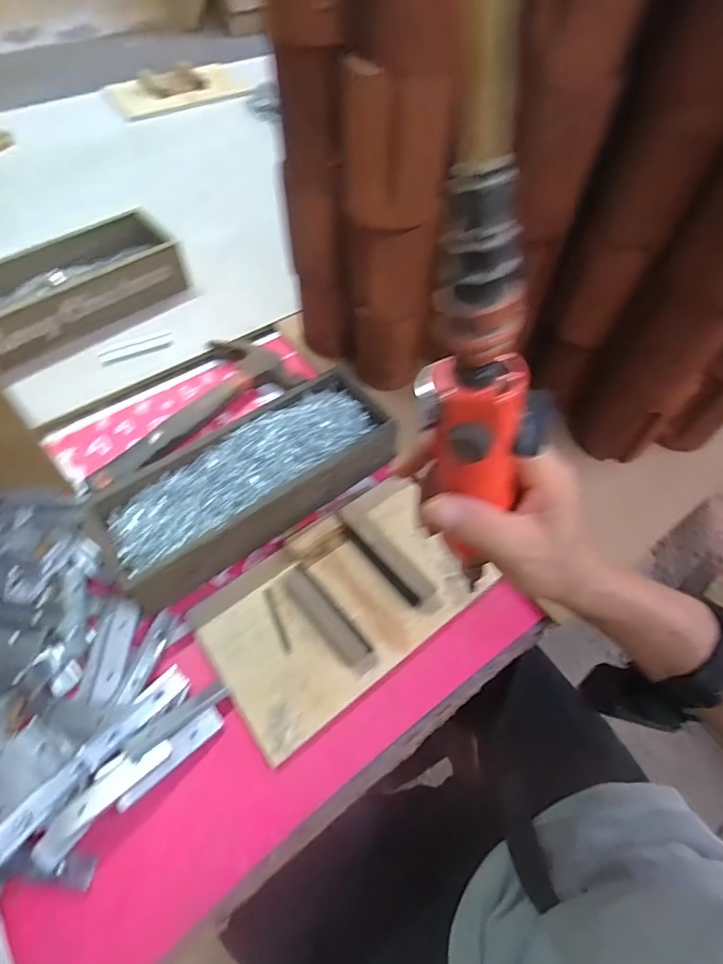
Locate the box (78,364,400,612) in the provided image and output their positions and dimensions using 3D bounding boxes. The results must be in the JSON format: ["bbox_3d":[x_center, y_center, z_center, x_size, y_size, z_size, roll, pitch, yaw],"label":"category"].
[{"bbox_3d":[-0.100,-0.003,0.453,0.274,0.048,0.121,-29,64,-20],"label":"box"}]

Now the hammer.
[{"bbox_3d":[-0.195,-0.089,0.528,0.239,0.033,0.111,-34,66,-22],"label":"hammer"}]

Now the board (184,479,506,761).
[{"bbox_3d":[-0.016,0.101,0.414,0.227,0.018,0.137,-33,65,-21],"label":"board"}]

